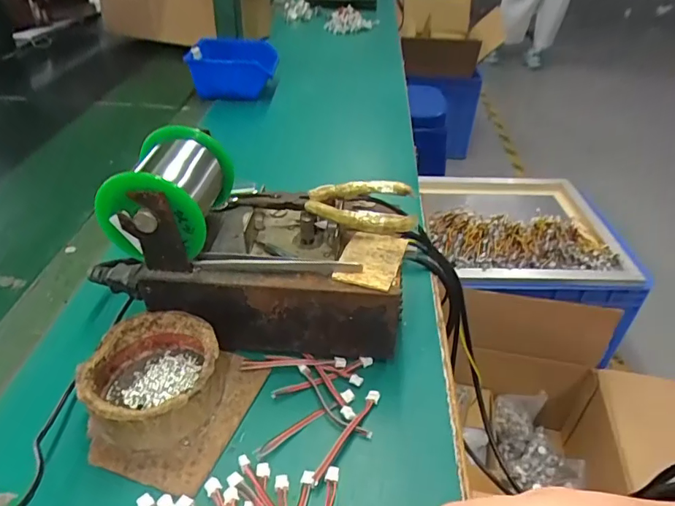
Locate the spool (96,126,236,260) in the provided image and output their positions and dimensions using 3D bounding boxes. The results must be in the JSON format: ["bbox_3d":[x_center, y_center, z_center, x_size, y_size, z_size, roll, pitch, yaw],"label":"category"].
[{"bbox_3d":[-0.115,-0.038,0.340,0.069,0.069,0.079,4,37,4],"label":"spool"}]

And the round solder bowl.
[{"bbox_3d":[-0.120,0.081,0.319,0.078,0.041,0.082,1,37,-1],"label":"round solder bowl"}]

